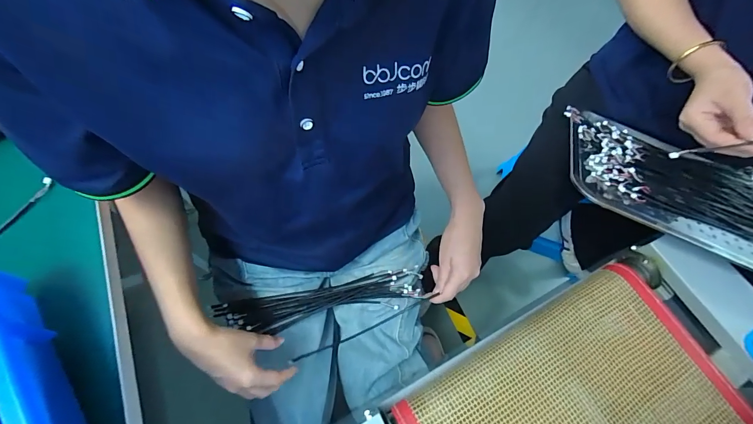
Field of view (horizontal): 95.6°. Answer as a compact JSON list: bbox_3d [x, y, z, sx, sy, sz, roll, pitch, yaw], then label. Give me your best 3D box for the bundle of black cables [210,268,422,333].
[{"bbox_3d":[-0.076,0.139,0.526,0.304,0.056,0.056,-11,66,-8],"label":"bundle of black cables"}]

